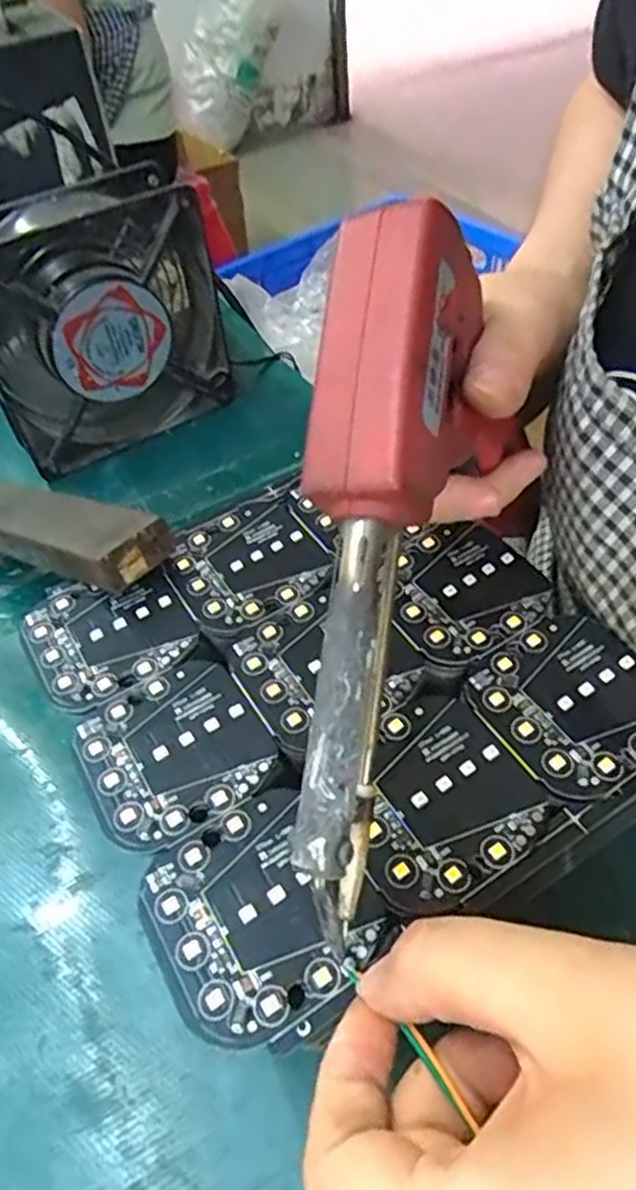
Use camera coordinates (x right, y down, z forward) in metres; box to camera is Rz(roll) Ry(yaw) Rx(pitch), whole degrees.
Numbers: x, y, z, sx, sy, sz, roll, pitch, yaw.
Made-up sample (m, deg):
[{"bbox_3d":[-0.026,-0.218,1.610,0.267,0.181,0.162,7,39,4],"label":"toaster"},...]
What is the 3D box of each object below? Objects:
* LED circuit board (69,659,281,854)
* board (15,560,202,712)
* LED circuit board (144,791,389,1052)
[{"bbox_3d":[-0.043,0.045,0.212,0.053,0.004,0.051,-29,53,-19],"label":"LED circuit board"},{"bbox_3d":[-0.072,0.012,0.244,0.052,0.004,0.053,-28,53,-19],"label":"board"},{"bbox_3d":[-0.016,0.079,0.182,0.052,0.004,0.052,-28,53,-19],"label":"LED circuit board"}]

